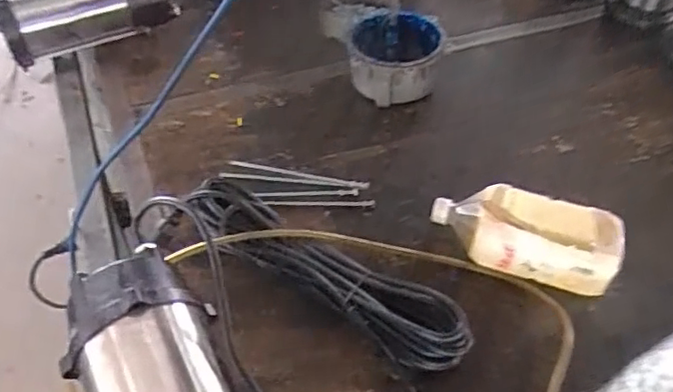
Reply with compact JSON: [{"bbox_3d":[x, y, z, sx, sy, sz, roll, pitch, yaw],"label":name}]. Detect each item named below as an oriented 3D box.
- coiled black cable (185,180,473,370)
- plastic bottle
[{"bbox_3d":[-0.022,0.088,0.657,0.357,0.063,0.085,25,51,20],"label":"coiled black cable"},{"bbox_3d":[0.218,0.044,0.694,0.210,0.078,0.093,18,49,14],"label":"plastic bottle"}]

